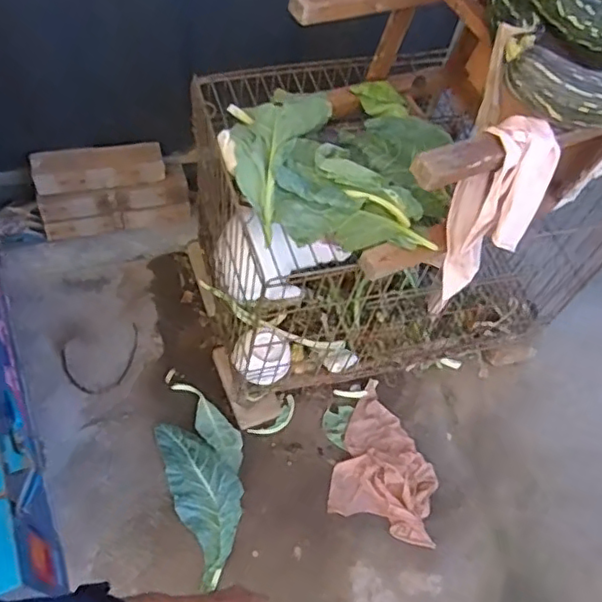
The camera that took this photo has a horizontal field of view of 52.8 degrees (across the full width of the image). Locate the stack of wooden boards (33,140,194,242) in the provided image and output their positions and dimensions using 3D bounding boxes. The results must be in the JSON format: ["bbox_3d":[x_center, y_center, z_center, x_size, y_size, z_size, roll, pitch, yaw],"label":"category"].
[{"bbox_3d":[-0.436,-0.245,1.358,0.287,0.196,0.036,-14,41,-13],"label":"stack of wooden boards"}]

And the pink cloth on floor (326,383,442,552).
[{"bbox_3d":[0.198,0.349,1.324,0.219,0.032,0.296,17,64,8],"label":"pink cloth on floor"}]

